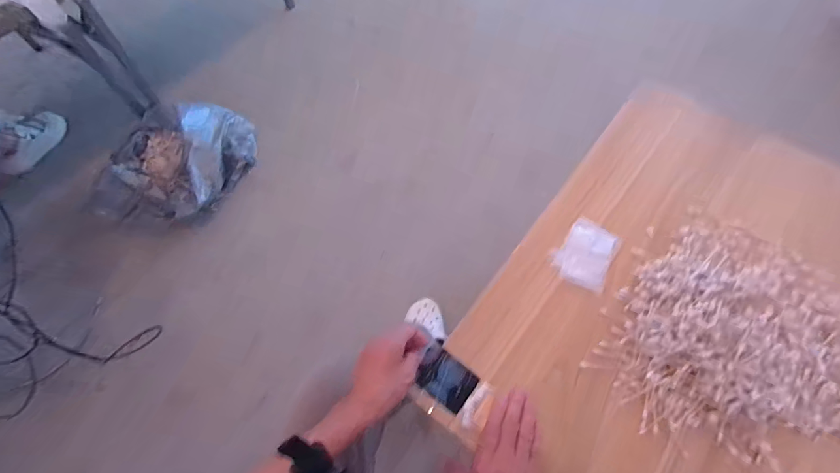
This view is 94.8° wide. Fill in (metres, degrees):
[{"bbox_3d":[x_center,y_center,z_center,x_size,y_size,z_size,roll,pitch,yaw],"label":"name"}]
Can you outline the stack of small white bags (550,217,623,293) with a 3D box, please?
[{"bbox_3d":[0.262,0.024,0.611,0.084,0.015,0.114,29,67,13],"label":"stack of small white bags"}]

